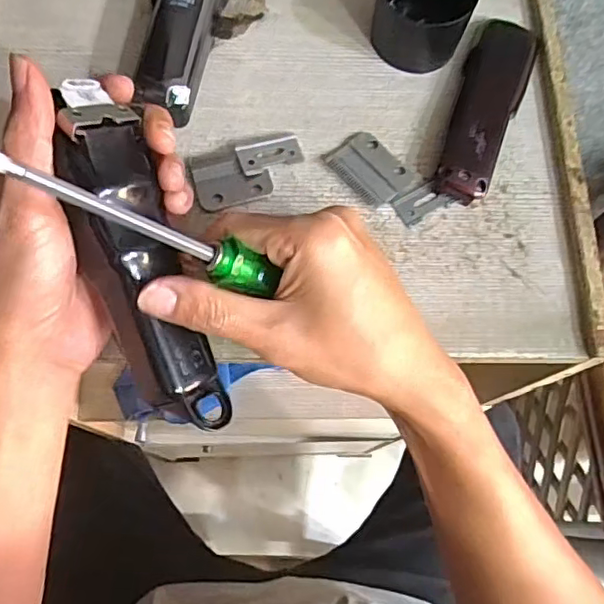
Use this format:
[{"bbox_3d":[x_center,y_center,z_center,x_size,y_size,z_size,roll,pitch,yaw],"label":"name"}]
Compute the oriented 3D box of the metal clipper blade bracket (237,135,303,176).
[{"bbox_3d":[-0.019,-0.092,0.362,0.041,0.009,0.021,-19,72,-9],"label":"metal clipper blade bracket"}]

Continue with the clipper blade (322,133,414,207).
[{"bbox_3d":[0.043,-0.085,0.364,0.037,0.004,0.049,-42,77,-15],"label":"clipper blade"}]

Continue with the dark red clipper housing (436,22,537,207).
[{"bbox_3d":[0.120,-0.129,0.383,0.041,0.021,0.141,21,71,5],"label":"dark red clipper housing"}]

